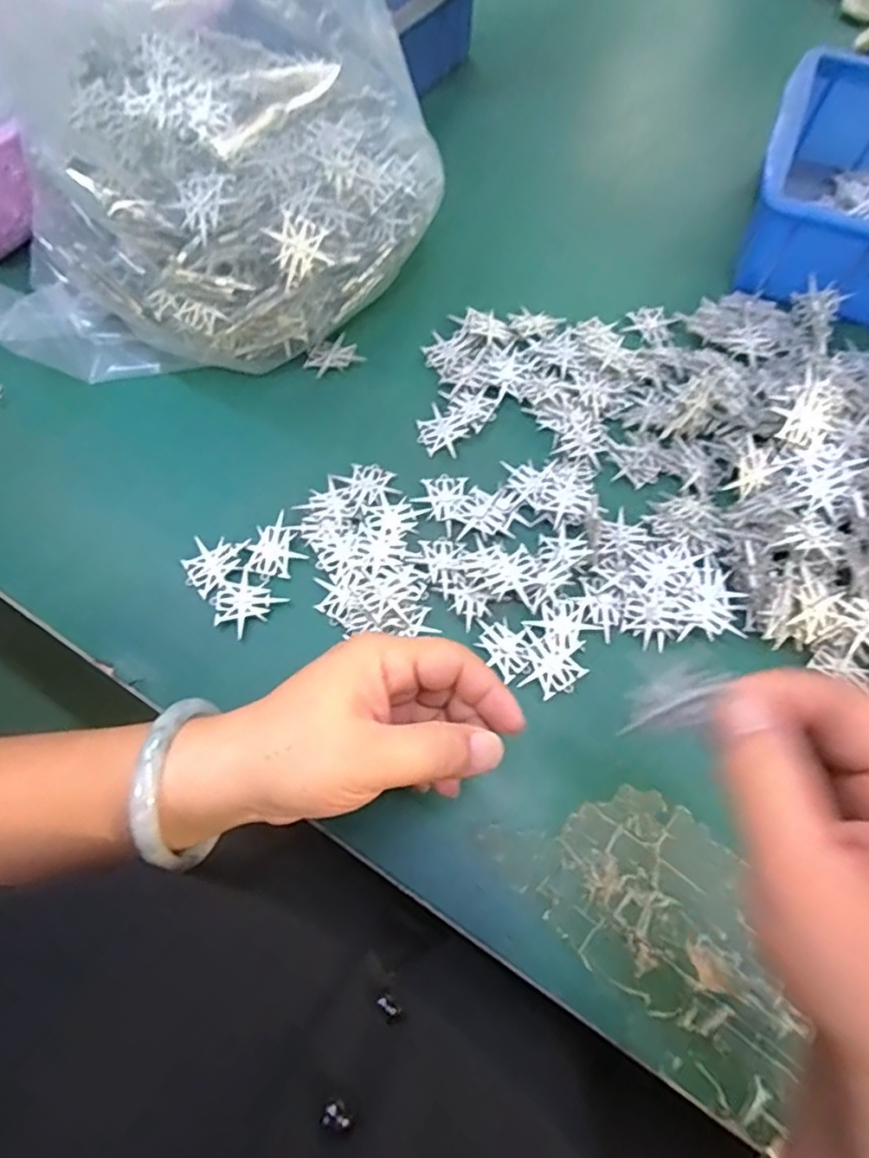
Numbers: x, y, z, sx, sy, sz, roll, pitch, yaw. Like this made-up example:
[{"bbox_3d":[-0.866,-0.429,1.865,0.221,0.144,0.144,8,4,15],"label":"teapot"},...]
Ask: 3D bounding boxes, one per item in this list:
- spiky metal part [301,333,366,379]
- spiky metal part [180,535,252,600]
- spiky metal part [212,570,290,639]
[{"bbox_3d":[-0.068,-0.148,0.417,0.036,0.004,0.026,-34,72,-13],"label":"spiky metal part"},{"bbox_3d":[-0.127,-0.008,0.354,0.035,0.004,0.035,8,68,2],"label":"spiky metal part"},{"bbox_3d":[-0.107,0.014,0.347,0.032,0.004,0.035,35,72,12],"label":"spiky metal part"}]

